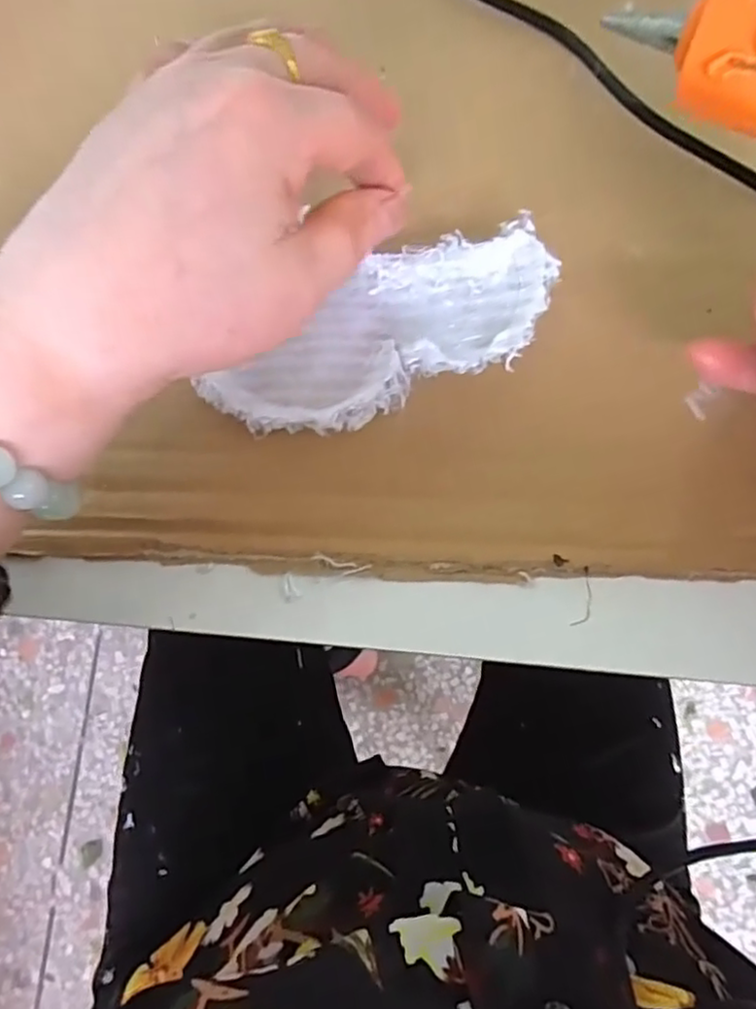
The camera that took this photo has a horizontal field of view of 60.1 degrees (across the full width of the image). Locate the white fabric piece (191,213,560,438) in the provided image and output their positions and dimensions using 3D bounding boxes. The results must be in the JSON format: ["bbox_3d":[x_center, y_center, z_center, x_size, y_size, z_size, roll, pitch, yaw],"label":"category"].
[{"bbox_3d":[0.004,-0.062,0.239,0.130,0.012,0.052,-27,77,-5],"label":"white fabric piece"}]

